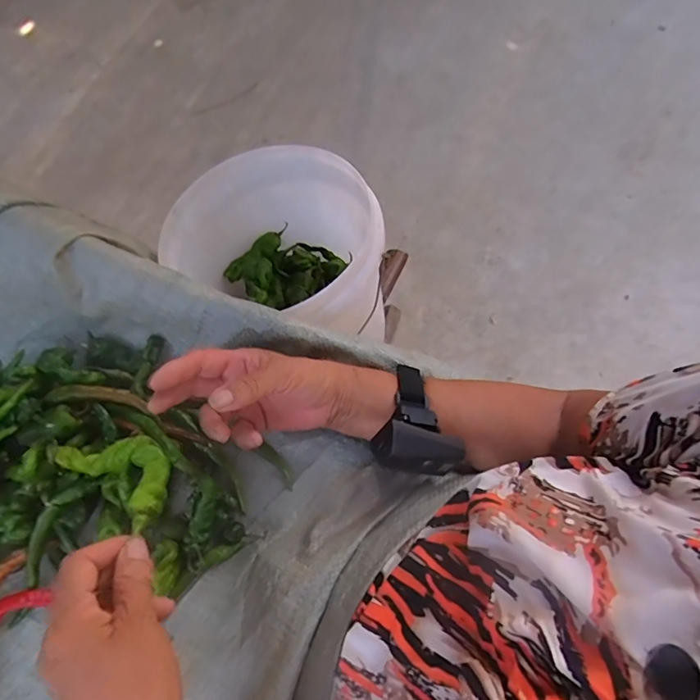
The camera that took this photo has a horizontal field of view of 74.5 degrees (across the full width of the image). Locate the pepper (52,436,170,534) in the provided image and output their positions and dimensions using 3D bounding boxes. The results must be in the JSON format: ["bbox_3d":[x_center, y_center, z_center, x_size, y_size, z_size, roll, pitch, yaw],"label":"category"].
[{"bbox_3d":[-0.180,0.089,0.351,0.117,0.019,0.055,11,63,31],"label":"pepper"}]

